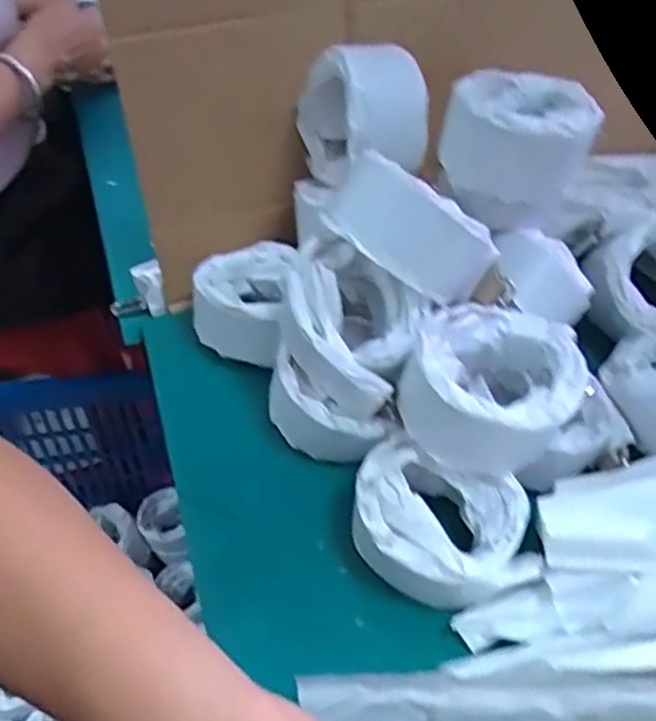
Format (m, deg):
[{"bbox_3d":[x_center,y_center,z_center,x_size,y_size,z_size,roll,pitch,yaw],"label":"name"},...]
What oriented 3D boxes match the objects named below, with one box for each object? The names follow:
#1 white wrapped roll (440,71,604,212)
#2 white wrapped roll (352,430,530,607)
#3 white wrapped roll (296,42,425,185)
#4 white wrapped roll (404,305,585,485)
[{"bbox_3d":[0.132,-0.154,0.478,0.089,0.062,0.108,21,51,16],"label":"white wrapped roll"},{"bbox_3d":[0.064,0.096,0.404,0.102,0.048,0.073,17,50,13],"label":"white wrapped roll"},{"bbox_3d":[0.023,-0.163,0.481,0.057,0.091,0.085,-22,52,-20],"label":"white wrapped roll"},{"bbox_3d":[0.094,0.017,0.407,0.101,0.057,0.092,3,48,0],"label":"white wrapped roll"}]

